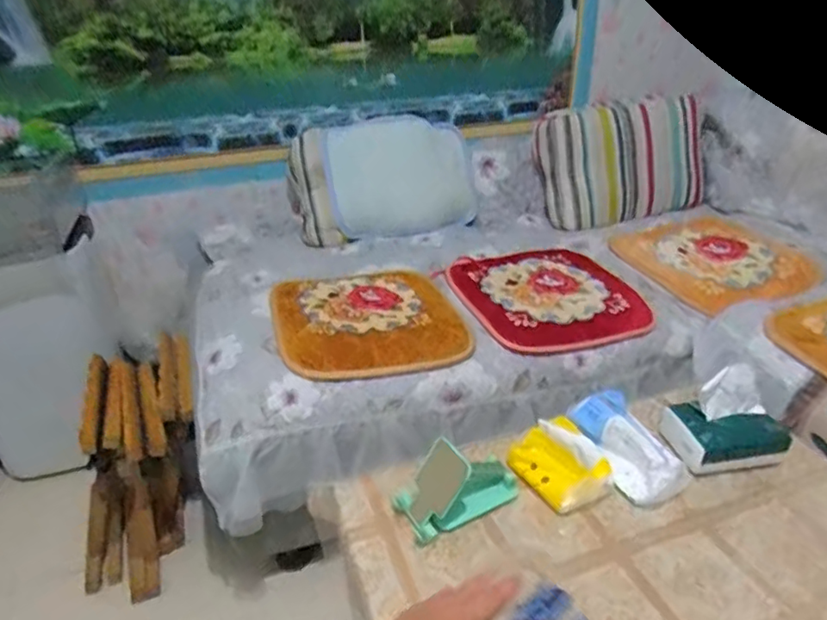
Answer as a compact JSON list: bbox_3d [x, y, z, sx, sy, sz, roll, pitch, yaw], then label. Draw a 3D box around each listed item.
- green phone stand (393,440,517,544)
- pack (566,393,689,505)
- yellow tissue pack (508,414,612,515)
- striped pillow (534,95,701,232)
[{"bbox_3d":[0.049,0.189,0.650,0.130,0.081,0.065,-16,31,-23],"label":"green phone stand"},{"bbox_3d":[0.257,0.162,0.704,0.081,0.069,0.153,-8,29,-11],"label":"pack"},{"bbox_3d":[0.178,0.175,0.687,0.097,0.070,0.105,-16,31,-23],"label":"yellow tissue pack"},{"bbox_3d":[0.607,-0.436,1.673,0.452,0.319,0.192,-11,28,-18],"label":"striped pillow"}]

